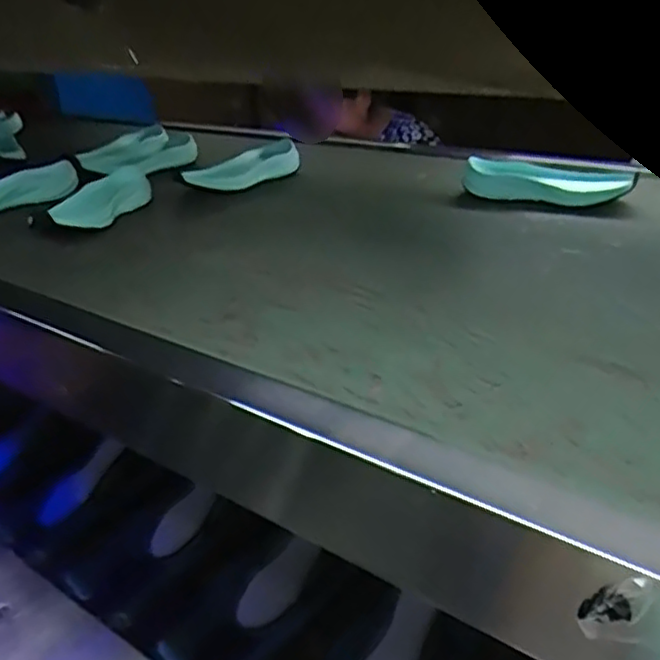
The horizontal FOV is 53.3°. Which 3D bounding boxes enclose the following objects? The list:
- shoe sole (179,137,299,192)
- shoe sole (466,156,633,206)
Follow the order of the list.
[{"bbox_3d":[-0.125,-0.249,1.015,0.070,0.049,0.194,21,36,39],"label":"shoe sole"},{"bbox_3d":[0.277,-0.190,0.849,0.203,0.041,0.057,11,31,27],"label":"shoe sole"}]

